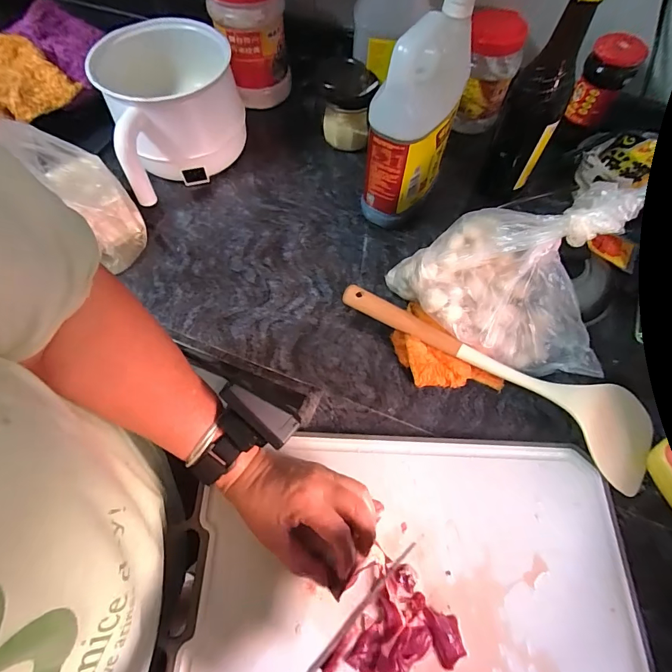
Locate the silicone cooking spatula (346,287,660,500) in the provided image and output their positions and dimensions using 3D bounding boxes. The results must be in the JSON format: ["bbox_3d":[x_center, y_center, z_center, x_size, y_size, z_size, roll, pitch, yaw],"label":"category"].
[{"bbox_3d":[0.166,0.026,0.421,0.338,0.045,0.076,35,68,16],"label":"silicone cooking spatula"}]

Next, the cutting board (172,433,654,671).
[{"bbox_3d":[0.066,0.216,0.340,0.370,0.012,0.259,2,63,1],"label":"cutting board"}]

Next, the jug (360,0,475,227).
[{"bbox_3d":[0.090,-0.248,0.462,0.082,0.225,0.134,37,69,17],"label":"jug"}]

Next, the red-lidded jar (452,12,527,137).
[{"bbox_3d":[0.211,-0.370,0.562,0.068,0.137,0.068,5,63,2],"label":"red-lidded jar"}]

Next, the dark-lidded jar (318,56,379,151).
[{"bbox_3d":[0.017,-0.340,0.582,0.075,0.097,0.086,0,63,0],"label":"dark-lidded jar"}]

